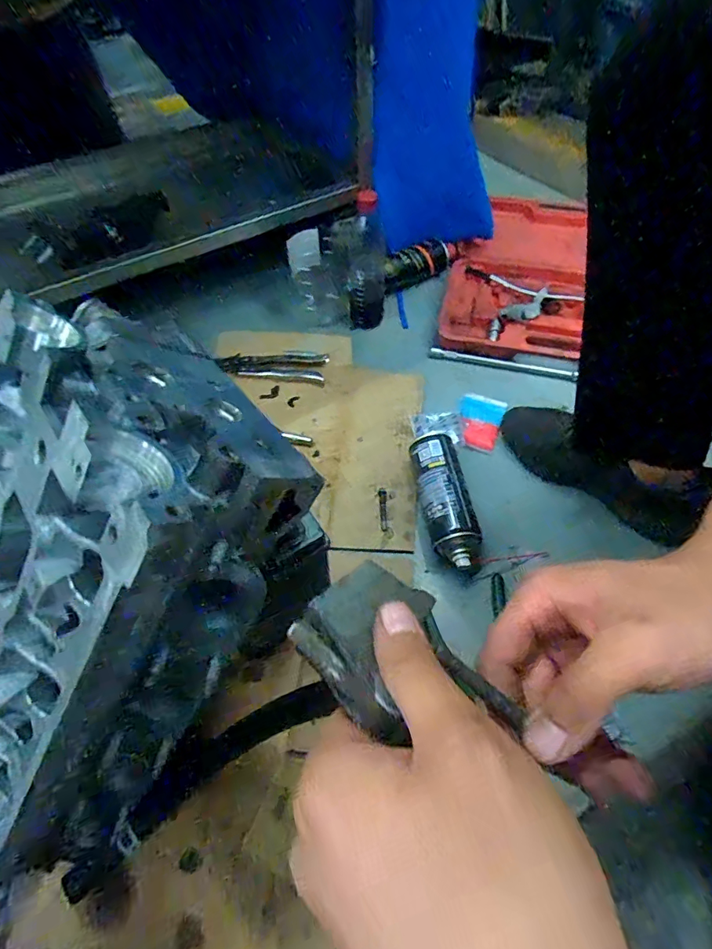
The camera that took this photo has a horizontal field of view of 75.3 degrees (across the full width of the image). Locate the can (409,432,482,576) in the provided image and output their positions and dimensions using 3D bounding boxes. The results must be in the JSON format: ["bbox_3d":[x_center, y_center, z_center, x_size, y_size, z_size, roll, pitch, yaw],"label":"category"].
[{"bbox_3d":[0.116,0.036,0.614,0.067,0.061,0.185,-9,57,-3],"label":"can"}]

